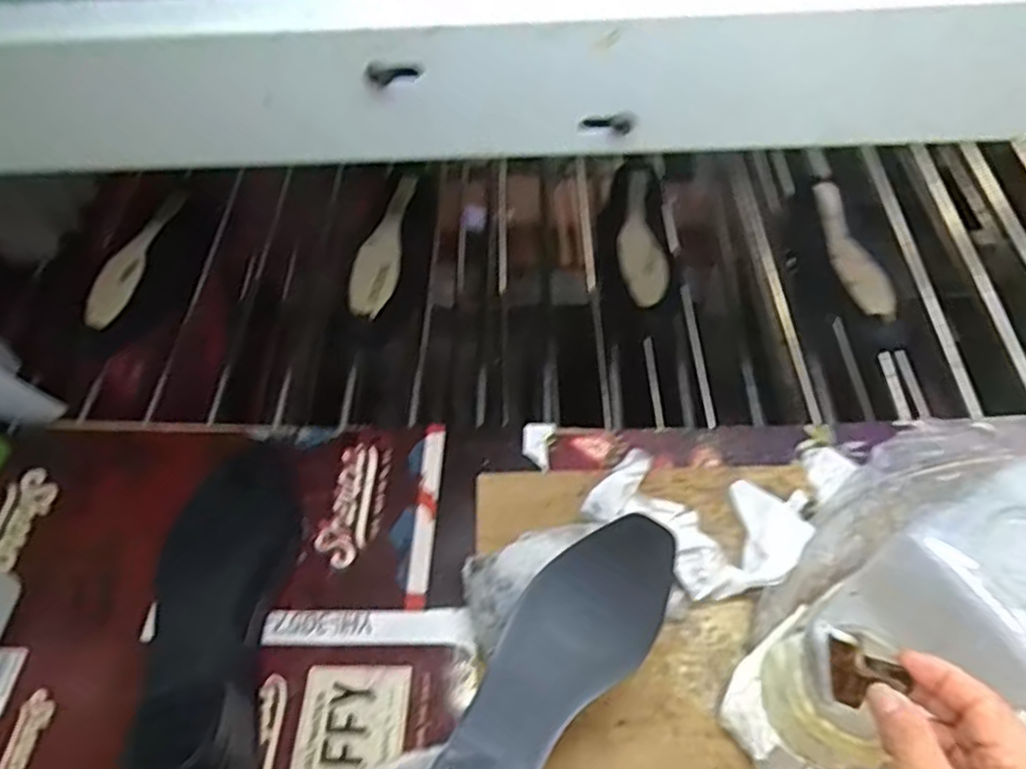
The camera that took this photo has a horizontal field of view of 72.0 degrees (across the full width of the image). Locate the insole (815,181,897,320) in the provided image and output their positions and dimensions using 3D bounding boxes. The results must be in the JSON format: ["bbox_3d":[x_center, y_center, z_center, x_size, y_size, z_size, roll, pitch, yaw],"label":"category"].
[{"bbox_3d":[0.322,-0.138,0.682,0.043,0.022,0.203,0,55,2],"label":"insole"}]

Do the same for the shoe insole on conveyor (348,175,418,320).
[{"bbox_3d":[-0.132,-0.144,0.716,0.043,0.025,0.204,2,55,3],"label":"shoe insole on conveyor"}]

